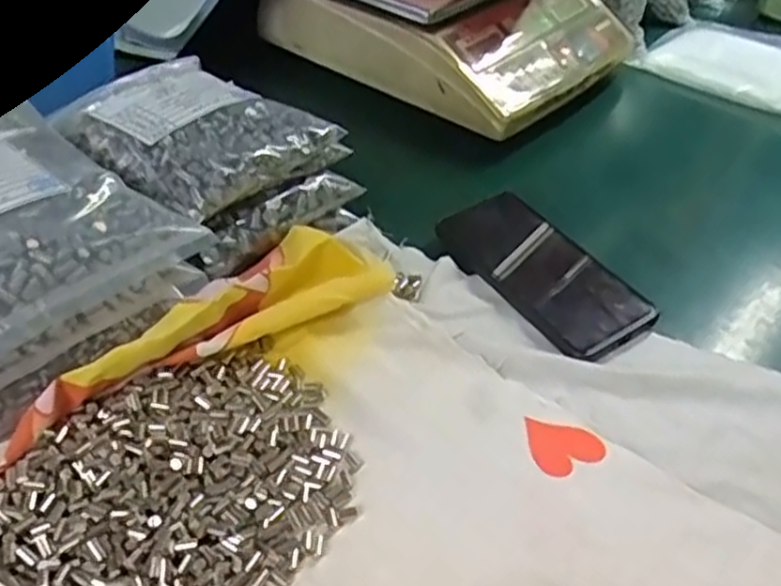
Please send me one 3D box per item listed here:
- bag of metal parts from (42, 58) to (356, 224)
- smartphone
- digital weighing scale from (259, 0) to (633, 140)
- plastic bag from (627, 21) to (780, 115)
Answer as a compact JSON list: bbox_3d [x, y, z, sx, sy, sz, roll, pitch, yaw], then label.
[{"bbox_3d":[-0.138,-0.116,0.505,0.161,0.041,0.140,30,49,26],"label":"bag of metal parts"},{"bbox_3d":[0.110,-0.017,0.516,0.078,0.012,0.158,-29,55,-23],"label":"smartphone"},{"bbox_3d":[0.070,-0.292,0.770,0.304,0.117,0.304,30,48,27],"label":"digital weighing scale"},{"bbox_3d":[0.416,-0.251,0.802,0.263,0.039,0.188,32,50,27],"label":"plastic bag"}]

